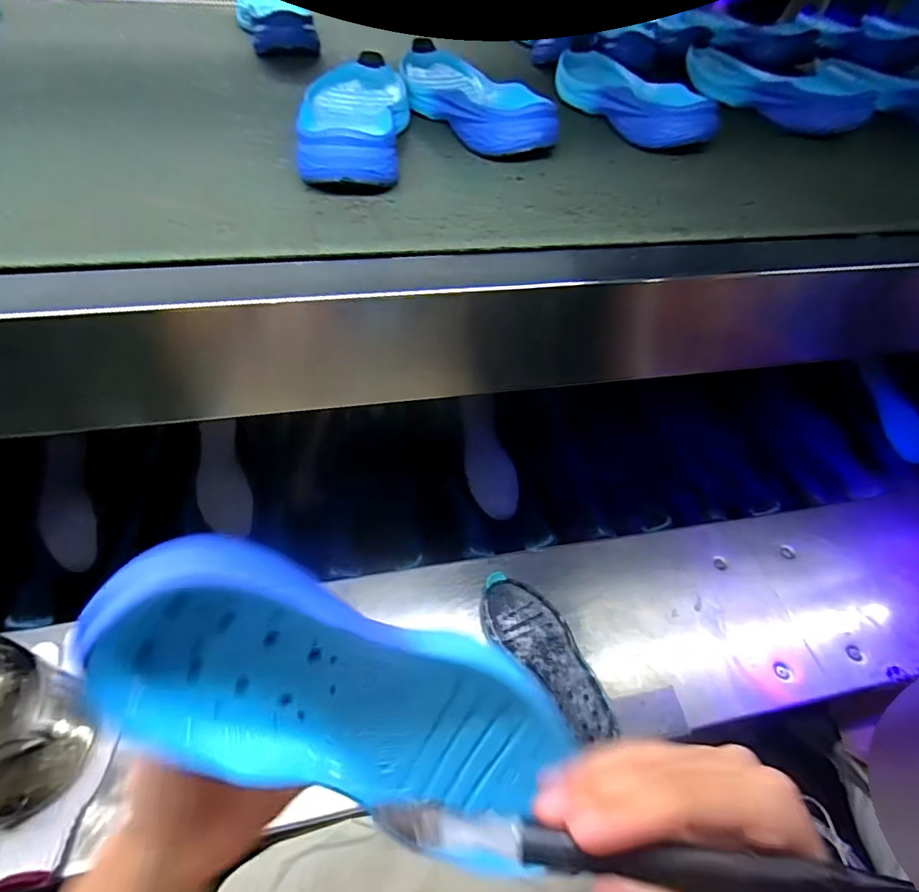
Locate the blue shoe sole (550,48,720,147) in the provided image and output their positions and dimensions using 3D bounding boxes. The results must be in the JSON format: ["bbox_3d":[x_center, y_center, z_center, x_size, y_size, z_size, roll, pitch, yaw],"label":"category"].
[{"bbox_3d":[0.176,-0.389,0.547,0.105,0.040,0.255,-8,52,-12],"label":"blue shoe sole"}]

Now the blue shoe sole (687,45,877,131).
[{"bbox_3d":[0.359,-0.430,0.585,0.081,0.039,0.250,-21,58,-20],"label":"blue shoe sole"}]

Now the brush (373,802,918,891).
[{"bbox_3d":[0.058,0.143,0.174,0.172,0.020,0.013,1,52,9],"label":"brush"}]

